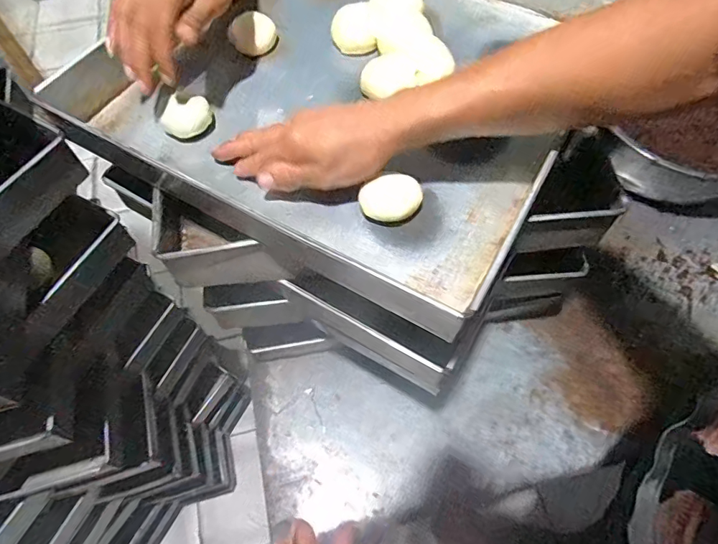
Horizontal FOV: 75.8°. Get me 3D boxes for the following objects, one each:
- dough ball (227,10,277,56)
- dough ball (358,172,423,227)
[{"bbox_3d":[-0.122,-0.278,0.533,0.047,0.028,0.045,3,61,3],"label":"dough ball"},{"bbox_3d":[0.029,-0.066,0.418,0.055,0.020,0.042,-7,61,-3],"label":"dough ball"}]

